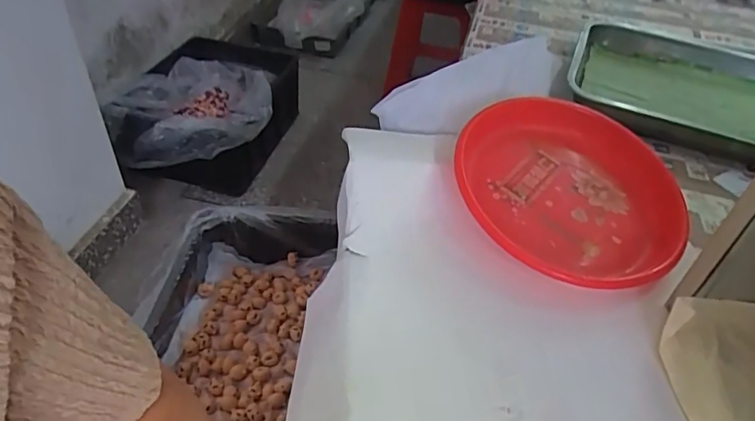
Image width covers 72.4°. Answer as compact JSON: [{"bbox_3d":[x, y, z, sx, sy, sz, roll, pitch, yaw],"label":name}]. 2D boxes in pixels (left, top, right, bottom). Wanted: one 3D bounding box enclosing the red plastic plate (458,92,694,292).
[{"bbox_3d":[0.200,-0.029,0.537,0.220,0.061,0.220,2,43,-1],"label":"red plastic plate"}]

